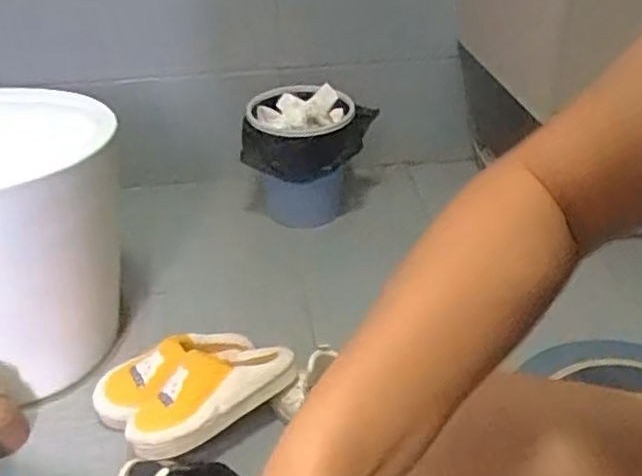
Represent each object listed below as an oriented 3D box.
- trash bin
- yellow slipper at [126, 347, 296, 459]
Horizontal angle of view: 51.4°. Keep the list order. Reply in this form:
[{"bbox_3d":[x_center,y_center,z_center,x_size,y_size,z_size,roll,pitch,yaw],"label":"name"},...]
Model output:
[{"bbox_3d":[-0.033,-0.177,1.423,0.265,0.254,0.242,-6,35,-7],"label":"trash bin"},{"bbox_3d":[-0.157,0.211,0.936,0.240,0.061,0.111,-25,41,-31],"label":"yellow slipper"}]

